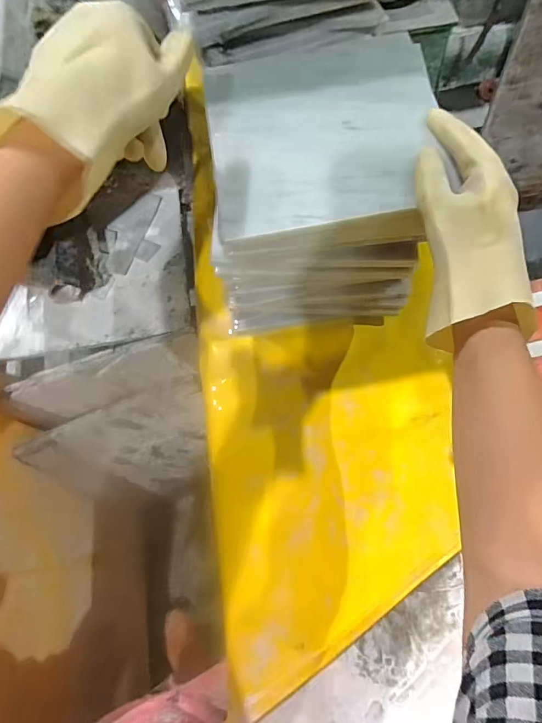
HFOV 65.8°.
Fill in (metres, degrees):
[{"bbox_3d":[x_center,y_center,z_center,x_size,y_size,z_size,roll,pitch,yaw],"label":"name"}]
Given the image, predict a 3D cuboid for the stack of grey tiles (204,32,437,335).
[{"bbox_3d":[0.041,-0.156,0.448,0.201,0.196,0.180,-1,71,2],"label":"stack of grey tiles"}]

